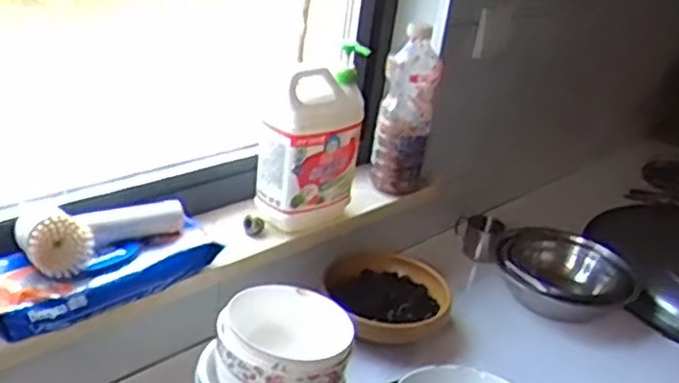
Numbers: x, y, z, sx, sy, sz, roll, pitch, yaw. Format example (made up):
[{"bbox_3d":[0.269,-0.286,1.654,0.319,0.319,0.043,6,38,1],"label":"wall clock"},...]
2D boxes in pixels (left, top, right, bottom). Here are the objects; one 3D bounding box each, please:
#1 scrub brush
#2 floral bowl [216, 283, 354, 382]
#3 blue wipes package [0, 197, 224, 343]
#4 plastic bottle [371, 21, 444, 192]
[{"bbox_3d":[-0.281,0.046,0.856,0.199,0.062,0.113,-3,28,-21],"label":"scrub brush"},{"bbox_3d":[-0.063,0.176,0.818,0.143,0.064,0.149,6,26,-3],"label":"floral bowl"},{"bbox_3d":[-0.297,0.086,0.856,0.140,0.054,0.296,25,31,31],"label":"blue wipes package"},{"bbox_3d":[0.109,-0.126,1.155,0.088,0.263,0.072,9,26,2],"label":"plastic bottle"}]

